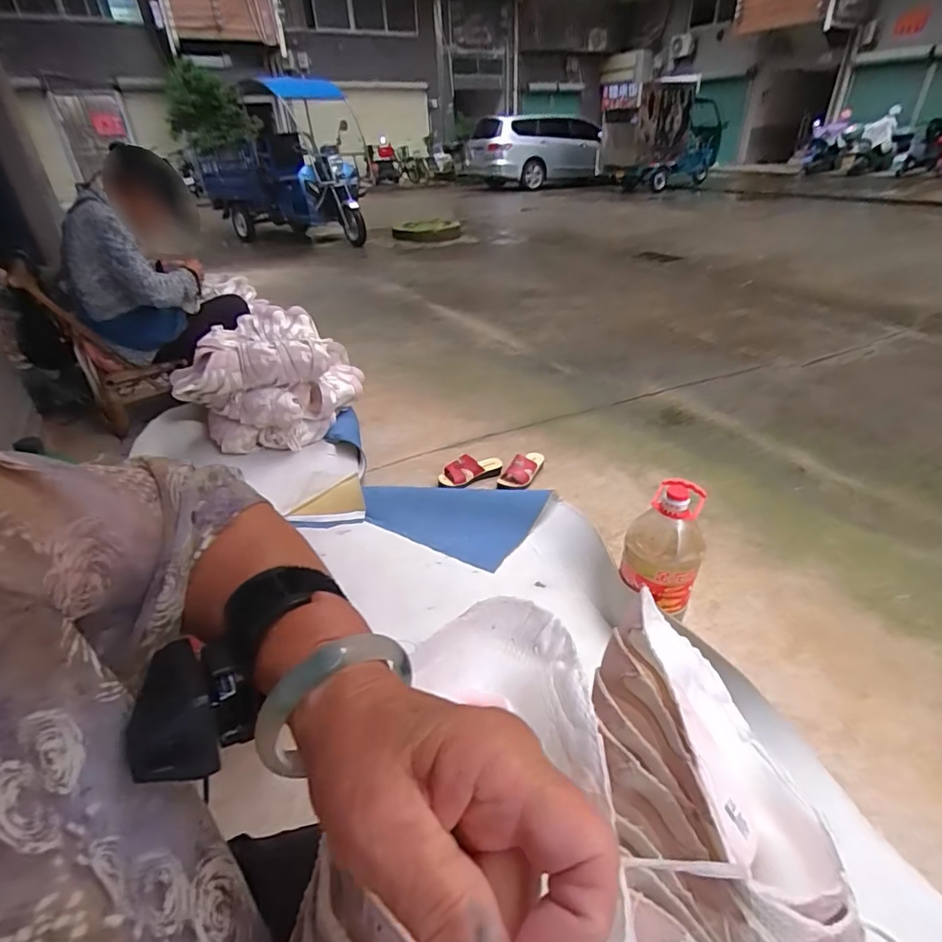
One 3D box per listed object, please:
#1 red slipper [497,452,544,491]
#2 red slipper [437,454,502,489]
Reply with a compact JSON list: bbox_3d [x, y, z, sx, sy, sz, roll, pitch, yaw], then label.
[{"bbox_3d":[0.171,-0.015,1.641,0.080,0.070,0.210,22,38,31],"label":"red slipper"},{"bbox_3d":[0.001,-0.003,1.613,0.222,0.083,0.088,-20,37,-29],"label":"red slipper"}]

